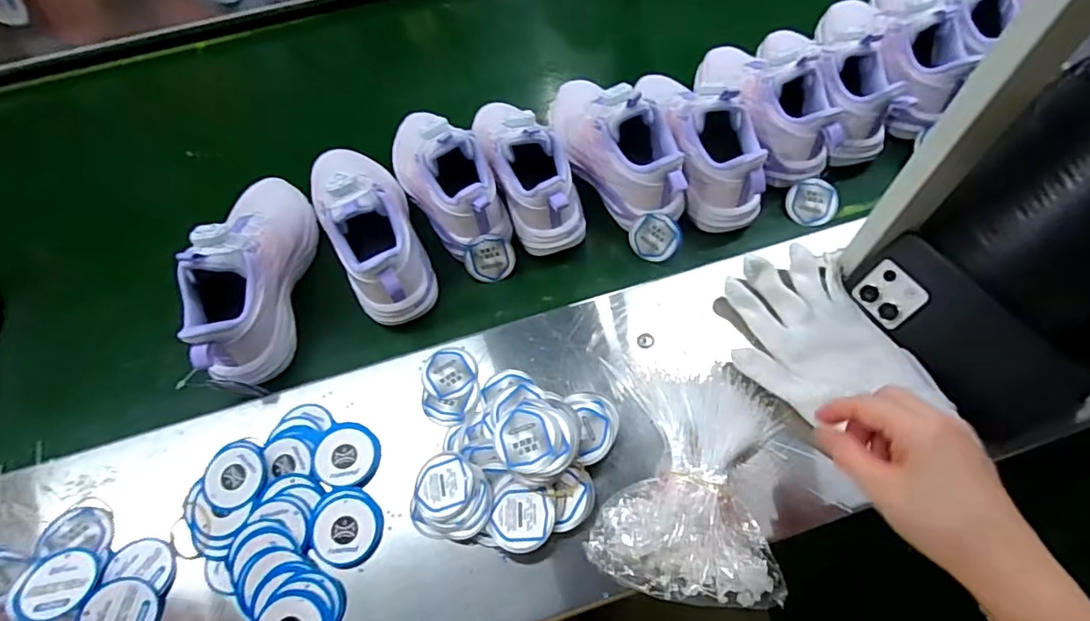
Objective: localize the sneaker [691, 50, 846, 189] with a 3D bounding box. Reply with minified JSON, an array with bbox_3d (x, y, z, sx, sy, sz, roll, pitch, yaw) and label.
[{"bbox_3d":[0.235,-0.235,0.582,0.088,0.087,0.205,-13,60,2],"label":"sneaker"}]

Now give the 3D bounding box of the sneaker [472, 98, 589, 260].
[{"bbox_3d":[-0.028,-0.150,0.552,0.075,0.092,0.194,-27,61,-7],"label":"sneaker"}]

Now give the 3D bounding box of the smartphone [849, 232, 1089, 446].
[{"bbox_3d":[0.332,0.019,0.442,0.016,0.080,0.169,-20,67,-45],"label":"smartphone"}]

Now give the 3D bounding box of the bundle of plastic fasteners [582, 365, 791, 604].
[{"bbox_3d":[0.105,0.125,0.419,0.132,0.028,0.169,1,62,9],"label":"bundle of plastic fasteners"}]

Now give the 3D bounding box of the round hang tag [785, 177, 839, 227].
[{"bbox_3d":[0.277,-0.112,0.574,0.047,0.004,0.050,-2,83,17],"label":"round hang tag"}]

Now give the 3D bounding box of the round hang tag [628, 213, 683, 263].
[{"bbox_3d":[0.110,-0.072,0.550,0.052,0.048,0.004,9,27,27],"label":"round hang tag"}]

